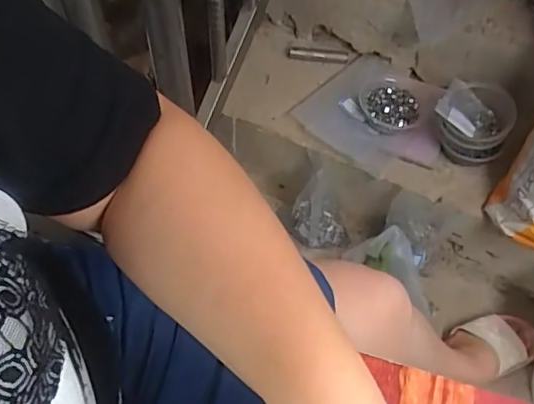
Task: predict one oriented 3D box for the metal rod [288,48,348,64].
[{"bbox_3d":[0.100,-0.286,1.097,0.115,0.015,0.024,6,60,2],"label":"metal rod"}]

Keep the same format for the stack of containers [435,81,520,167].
[{"bbox_3d":[0.344,-0.128,0.946,0.123,0.106,0.098,31,64,15],"label":"stack of containers"}]

